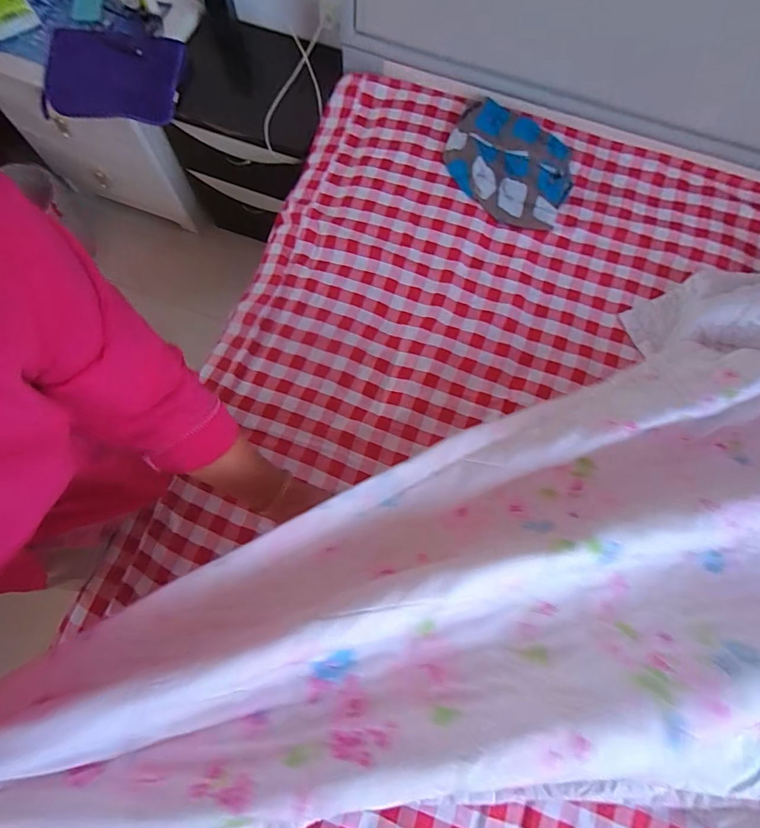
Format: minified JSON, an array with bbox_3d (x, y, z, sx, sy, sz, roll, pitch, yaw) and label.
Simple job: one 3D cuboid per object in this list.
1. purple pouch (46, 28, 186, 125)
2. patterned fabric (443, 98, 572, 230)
[{"bbox_3d":[-0.597,-0.766,1.020,0.287,0.052,0.221,-4,74,-1],"label":"purple pouch"},{"bbox_3d":[0.257,-0.503,0.901,0.257,0.045,0.232,25,75,7],"label":"patterned fabric"}]

